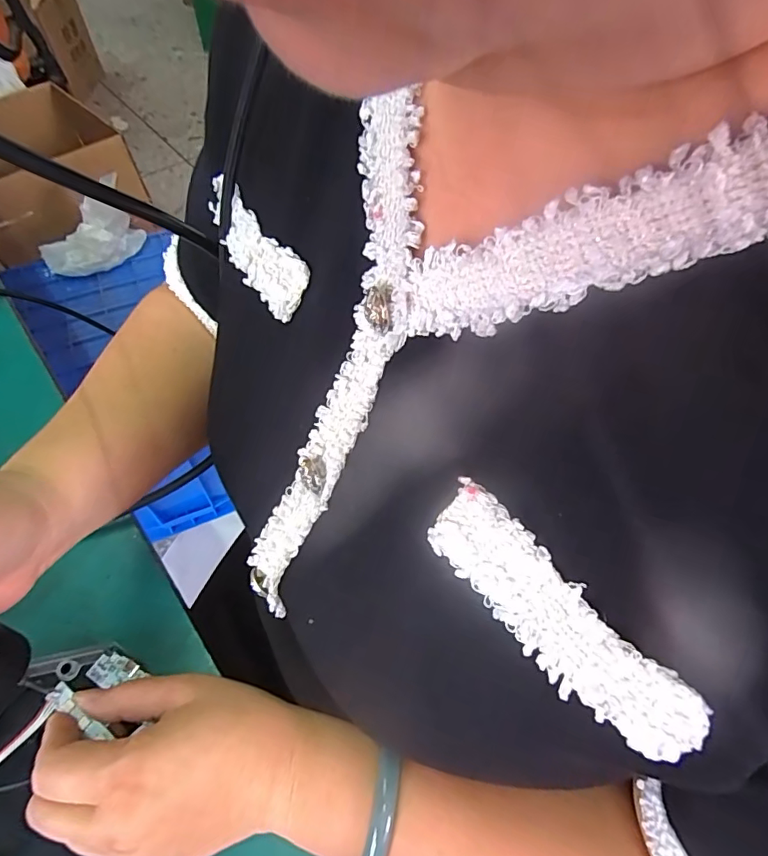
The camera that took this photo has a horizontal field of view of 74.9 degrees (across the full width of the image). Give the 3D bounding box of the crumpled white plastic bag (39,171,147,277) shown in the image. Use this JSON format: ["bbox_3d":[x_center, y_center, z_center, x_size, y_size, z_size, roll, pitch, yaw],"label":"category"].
[{"bbox_3d":[-0.616,-0.416,1.075,0.104,0.110,0.222,30,61,18],"label":"crumpled white plastic bag"}]

